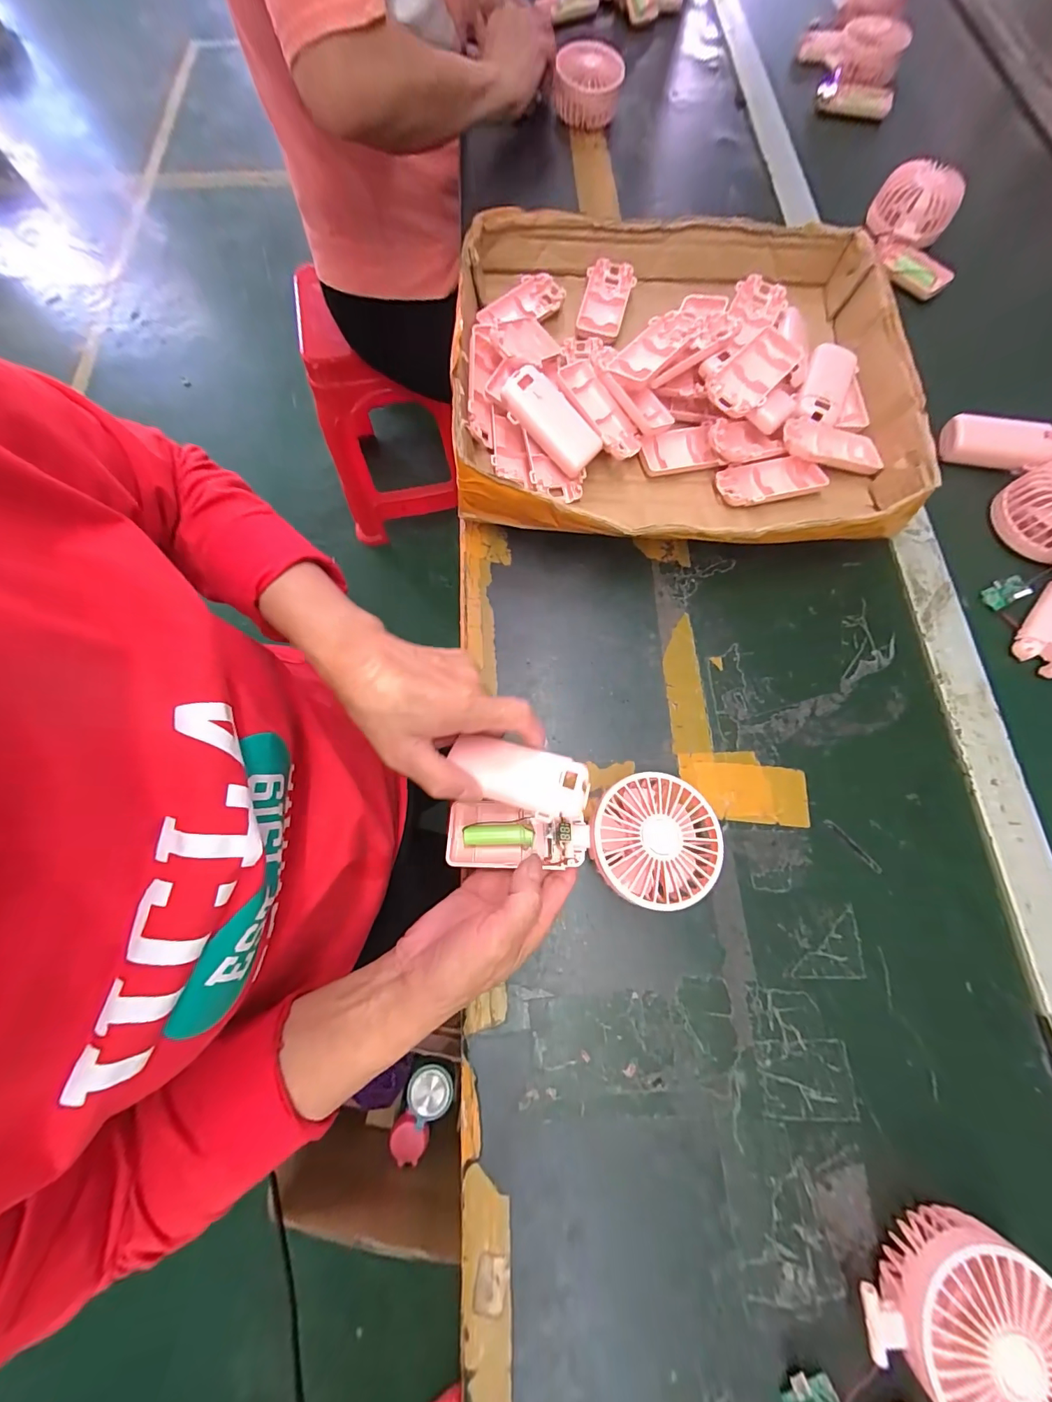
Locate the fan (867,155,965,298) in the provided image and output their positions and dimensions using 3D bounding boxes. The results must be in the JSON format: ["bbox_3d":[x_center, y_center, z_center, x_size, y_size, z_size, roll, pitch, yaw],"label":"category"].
[{"bbox_3d":[0.436,-0.526,0.494,0.085,0.053,0.133,7,74,3],"label":"fan"}]

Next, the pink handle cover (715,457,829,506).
[{"bbox_3d":[0.225,-0.203,0.412,0.097,0.013,0.045,-12,74,-3],"label":"pink handle cover"}]

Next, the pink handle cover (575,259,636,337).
[{"bbox_3d":[0.085,-0.428,0.476,0.049,0.025,0.087,12,74,4],"label":"pink handle cover"}]

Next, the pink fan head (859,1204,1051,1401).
[{"bbox_3d":[0.245,0.340,0.247,0.086,0.049,0.086,37,77,10],"label":"pink fan head"}]

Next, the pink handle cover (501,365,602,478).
[{"bbox_3d":[0.022,-0.241,0.384,0.093,0.026,0.036,40,77,-15],"label":"pink handle cover"}]

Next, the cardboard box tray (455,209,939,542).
[{"bbox_3d":[0.147,-0.300,0.427,0.398,0.088,0.372,0,74,0],"label":"cardboard box tray"}]

